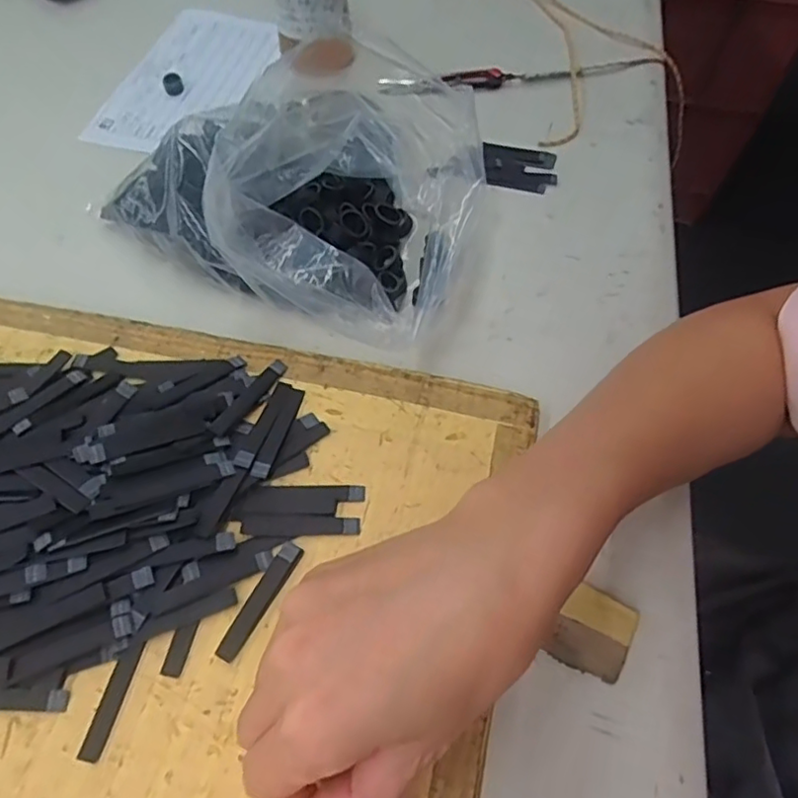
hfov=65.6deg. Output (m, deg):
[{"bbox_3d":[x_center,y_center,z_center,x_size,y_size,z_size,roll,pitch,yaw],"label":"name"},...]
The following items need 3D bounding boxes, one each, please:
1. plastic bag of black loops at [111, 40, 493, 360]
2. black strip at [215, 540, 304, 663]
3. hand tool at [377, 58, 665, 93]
[{"bbox_3d":[-0.076,-0.134,0.388,0.231,0.087,0.121,24,61,13],"label":"plastic bag of black loops"},{"bbox_3d":[-0.067,0.097,0.301,0.011,0.004,0.060,25,61,14],"label":"black strip"},{"bbox_3d":[0.103,-0.270,0.516,0.240,0.008,0.021,-6,59,-6],"label":"hand tool"}]

